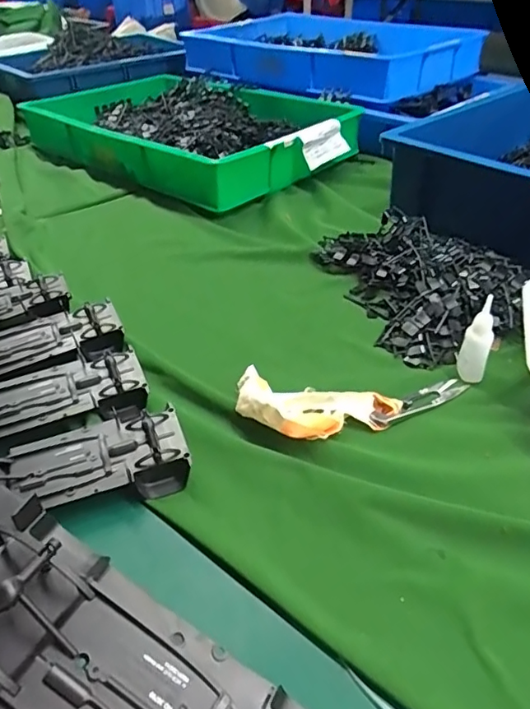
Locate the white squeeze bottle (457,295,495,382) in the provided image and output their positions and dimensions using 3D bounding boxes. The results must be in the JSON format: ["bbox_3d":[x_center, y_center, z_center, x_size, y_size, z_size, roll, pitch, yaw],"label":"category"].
[{"bbox_3d":[0.192,-0.013,0.493,0.024,0.074,0.032,7,40,9],"label":"white squeeze bottle"}]

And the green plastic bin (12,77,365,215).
[{"bbox_3d":[-0.150,-0.410,0.982,0.600,0.088,0.356,27,47,30],"label":"green plastic bin"}]

